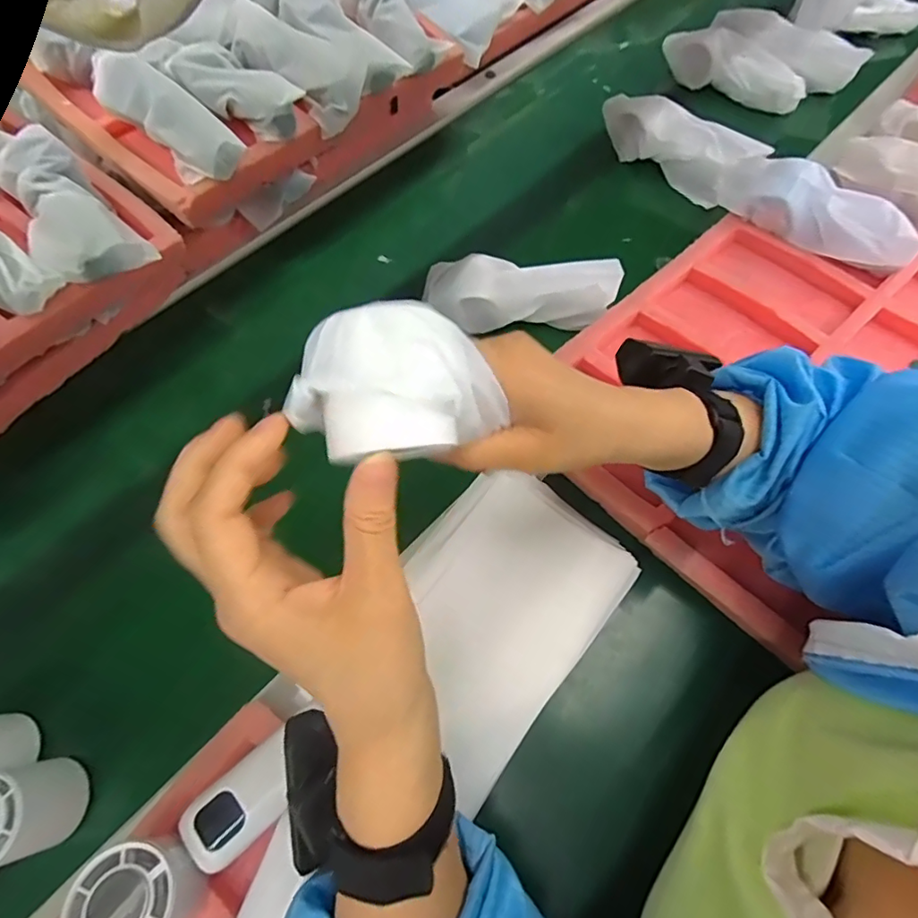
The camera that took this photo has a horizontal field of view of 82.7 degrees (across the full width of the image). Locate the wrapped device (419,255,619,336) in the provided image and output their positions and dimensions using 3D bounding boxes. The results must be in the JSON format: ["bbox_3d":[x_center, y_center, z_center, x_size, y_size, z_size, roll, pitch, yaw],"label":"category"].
[{"bbox_3d":[0.063,-0.168,0.525,0.191,0.051,0.065,3,62,3],"label":"wrapped device"}]

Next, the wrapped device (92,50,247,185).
[{"bbox_3d":[-0.291,-0.339,0.519,0.186,0.049,0.057,38,69,6],"label":"wrapped device"}]

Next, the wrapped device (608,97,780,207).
[{"bbox_3d":[0.254,-0.375,0.622,0.191,0.055,0.053,39,70,19],"label":"wrapped device"}]

